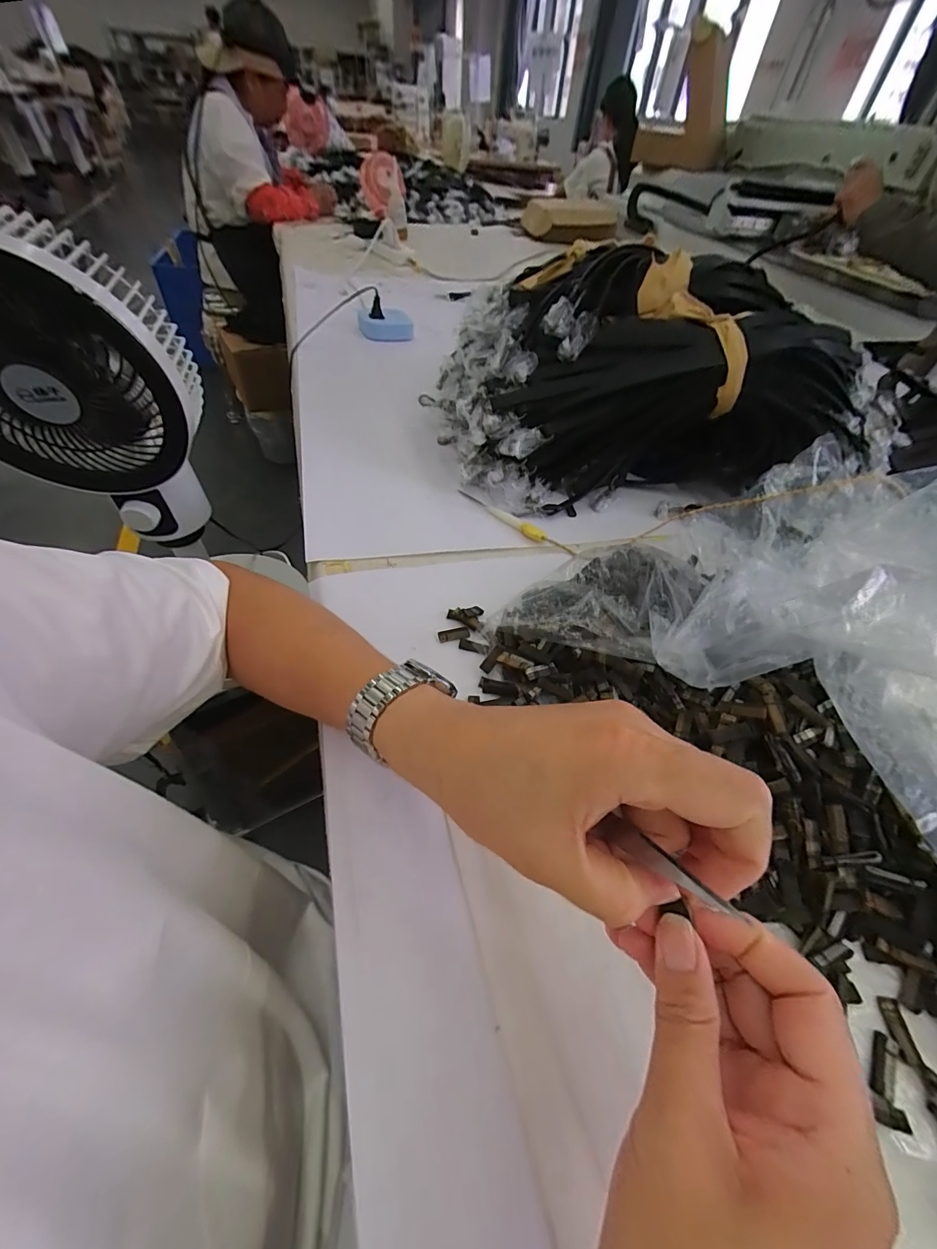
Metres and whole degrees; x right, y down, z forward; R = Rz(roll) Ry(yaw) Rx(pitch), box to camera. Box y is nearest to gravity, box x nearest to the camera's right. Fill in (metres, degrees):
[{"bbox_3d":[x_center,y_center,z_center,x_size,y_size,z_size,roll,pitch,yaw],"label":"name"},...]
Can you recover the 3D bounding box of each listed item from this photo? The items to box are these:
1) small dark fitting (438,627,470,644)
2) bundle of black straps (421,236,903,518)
[{"bbox_3d":[-0.013,0.009,0.401,0.028,0.006,0.011,-6,51,-10],"label":"small dark fitting"},{"bbox_3d":[0.232,-0.297,0.563,0.521,0.198,0.267,-3,50,-7],"label":"bundle of black straps"}]

